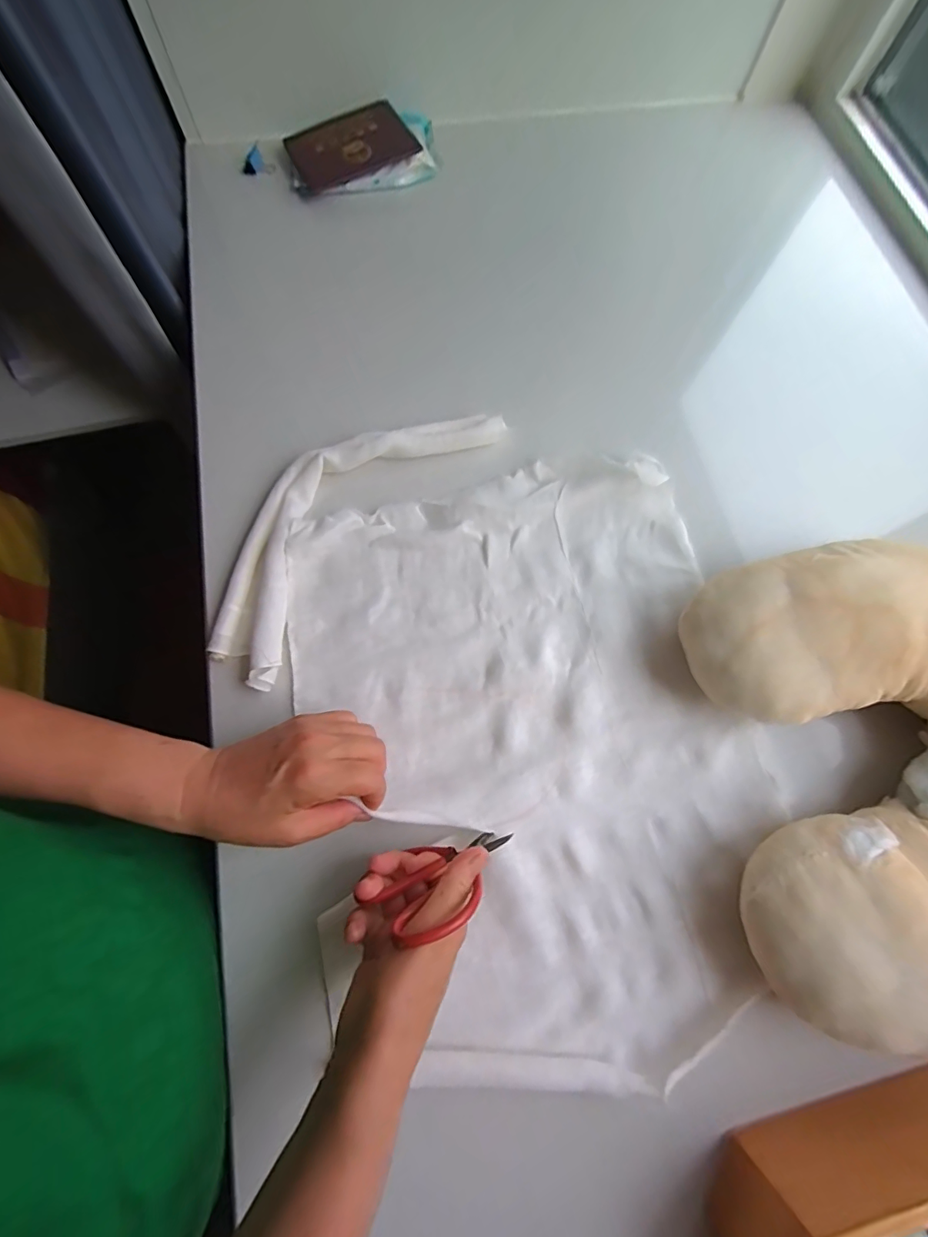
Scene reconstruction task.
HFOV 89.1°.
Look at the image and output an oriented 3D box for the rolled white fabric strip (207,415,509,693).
[{"bbox_3d":[-0.114,-0.099,0.438,0.127,0.029,0.330,37,76,9],"label":"rolled white fabric strip"}]

